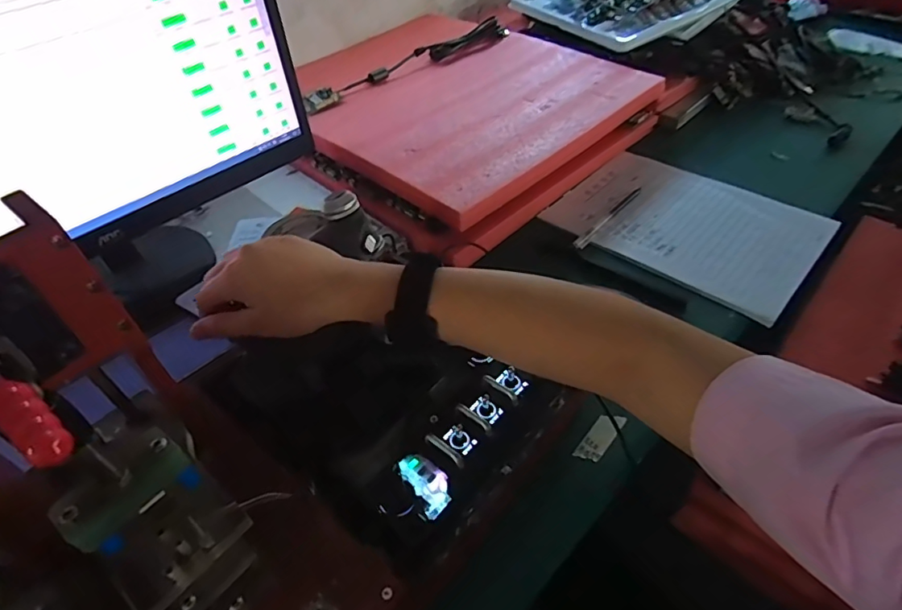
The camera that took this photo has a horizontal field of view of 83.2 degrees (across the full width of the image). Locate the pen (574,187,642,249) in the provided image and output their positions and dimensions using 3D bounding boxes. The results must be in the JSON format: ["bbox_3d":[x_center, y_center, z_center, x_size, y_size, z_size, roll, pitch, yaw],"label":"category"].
[{"bbox_3d":[0.199,-0.111,0.643,0.015,0.009,0.147,31,56,29],"label":"pen"}]

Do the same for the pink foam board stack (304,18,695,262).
[{"bbox_3d":[0.017,-0.308,0.782,0.483,0.078,0.476,-35,53,-25],"label":"pink foam board stack"}]

